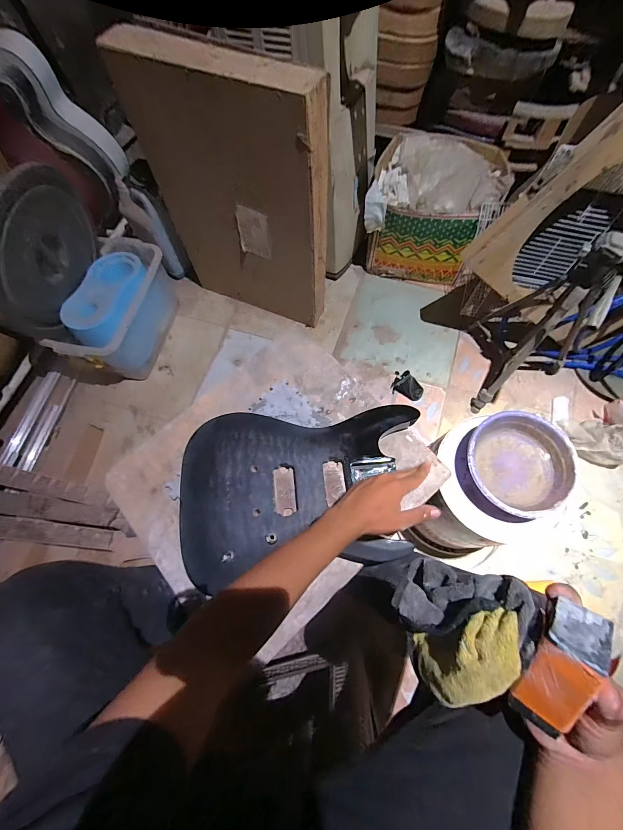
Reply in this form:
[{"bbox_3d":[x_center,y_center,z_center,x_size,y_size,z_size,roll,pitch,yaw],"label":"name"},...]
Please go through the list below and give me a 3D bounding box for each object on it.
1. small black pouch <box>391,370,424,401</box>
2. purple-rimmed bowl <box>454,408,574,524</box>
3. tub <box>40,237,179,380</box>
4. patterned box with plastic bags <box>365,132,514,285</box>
[{"bbox_3d":[0.321,-0.099,1.129,0.112,0.045,0.078,29,73,12],"label":"small black pouch"},{"bbox_3d":[0.398,0.103,0.675,0.192,0.064,0.205,-1,70,2],"label":"purple-rimmed bowl"},{"bbox_3d":[-0.615,-0.354,1.146,0.187,0.226,0.466,12,70,6],"label":"tub"},{"bbox_3d":[0.409,-0.704,1.205,0.400,0.318,0.335,13,70,7],"label":"patterned box with plastic bags"}]

